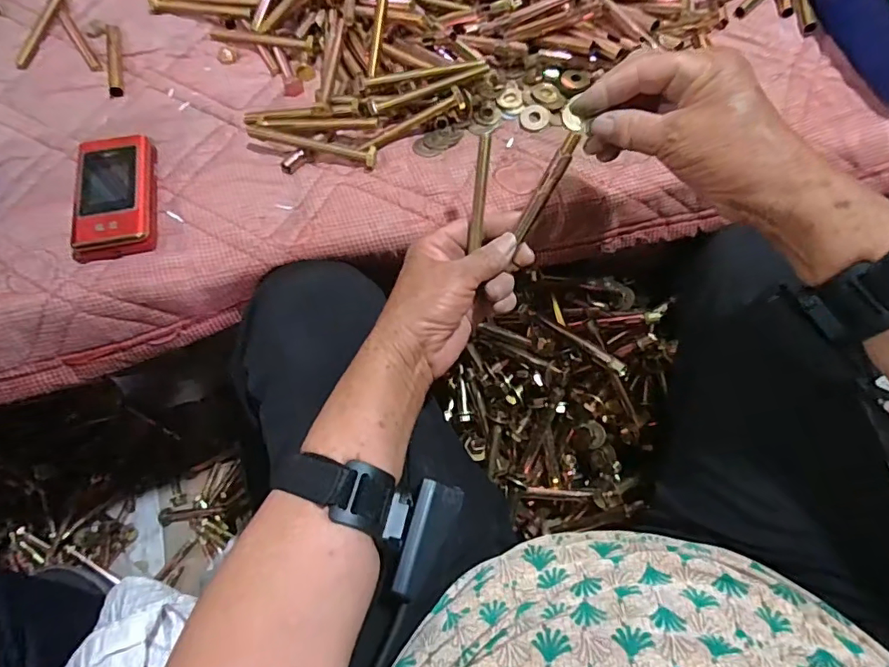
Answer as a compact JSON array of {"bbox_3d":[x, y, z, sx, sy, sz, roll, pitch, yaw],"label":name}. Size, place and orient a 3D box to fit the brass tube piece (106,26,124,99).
[{"bbox_3d":[-0.307,-0.256,0.478,0.013,0.007,0.089,-14,68,-6],"label":"brass tube piece"}]

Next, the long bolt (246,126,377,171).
[{"bbox_3d":[-0.111,-0.157,0.430,0.109,0.016,0.015,12,68,5],"label":"long bolt"}]

